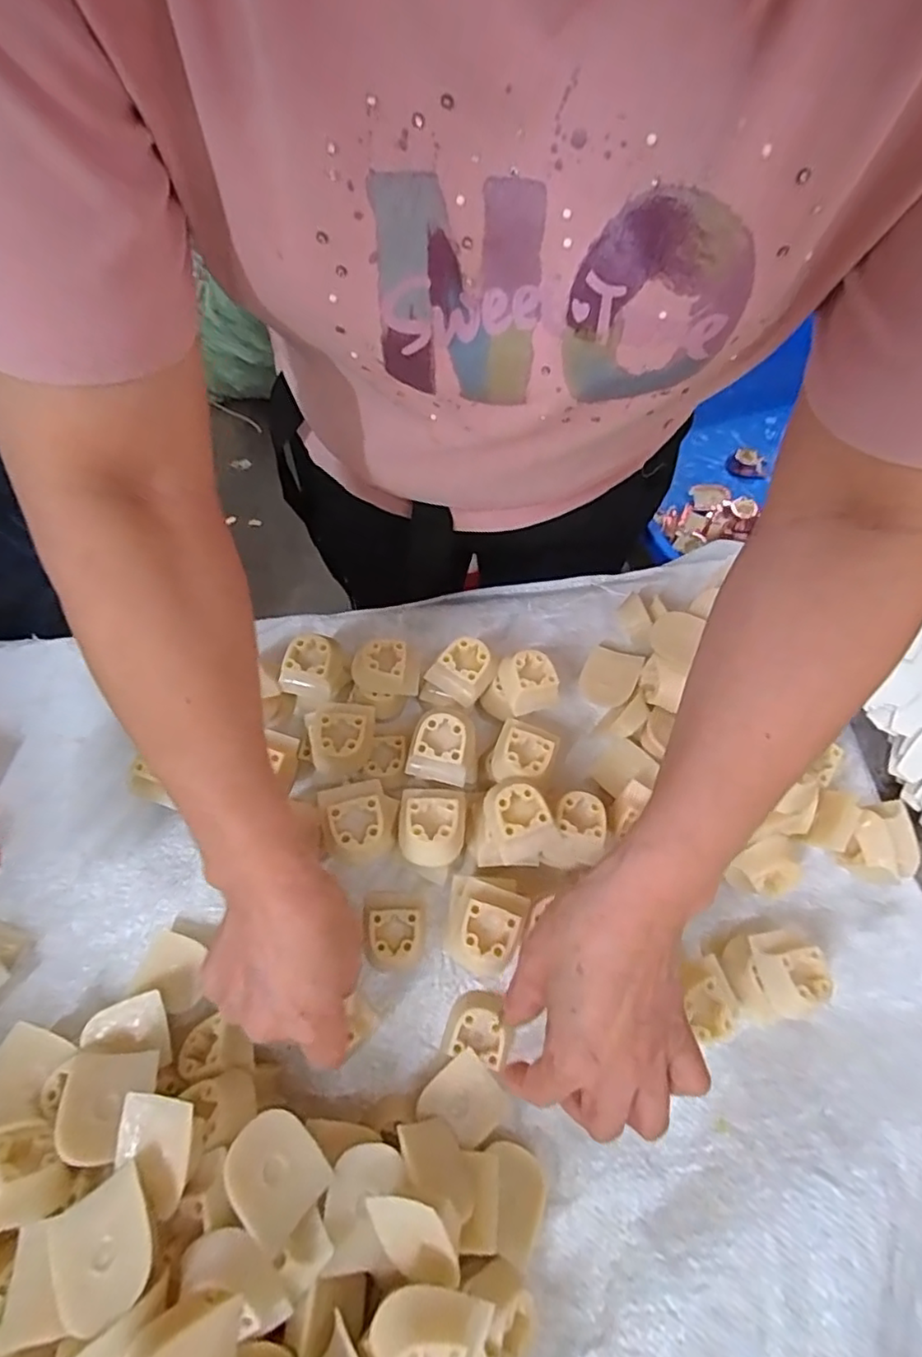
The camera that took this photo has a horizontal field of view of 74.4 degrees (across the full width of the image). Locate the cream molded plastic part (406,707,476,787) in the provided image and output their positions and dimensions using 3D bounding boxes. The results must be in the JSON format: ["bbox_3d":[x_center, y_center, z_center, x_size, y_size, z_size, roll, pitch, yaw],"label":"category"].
[{"bbox_3d":[-0.010,0.043,0.381,0.042,0.026,0.039,12,66,5],"label":"cream molded plastic part"}]

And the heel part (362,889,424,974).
[{"bbox_3d":[-0.043,0.158,0.380,0.037,0.017,0.045,5,66,1],"label":"heel part"}]

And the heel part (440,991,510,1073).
[{"bbox_3d":[0.011,0.206,0.361,0.036,0.019,0.037,15,65,4],"label":"heel part"}]

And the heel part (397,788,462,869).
[{"bbox_3d":[-0.018,0.086,0.360,0.037,0.020,0.047,1,66,-1],"label":"heel part"}]

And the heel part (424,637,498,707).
[{"bbox_3d":[0.001,-0.002,0.430,0.037,0.047,0.039,34,69,13],"label":"heel part"}]

